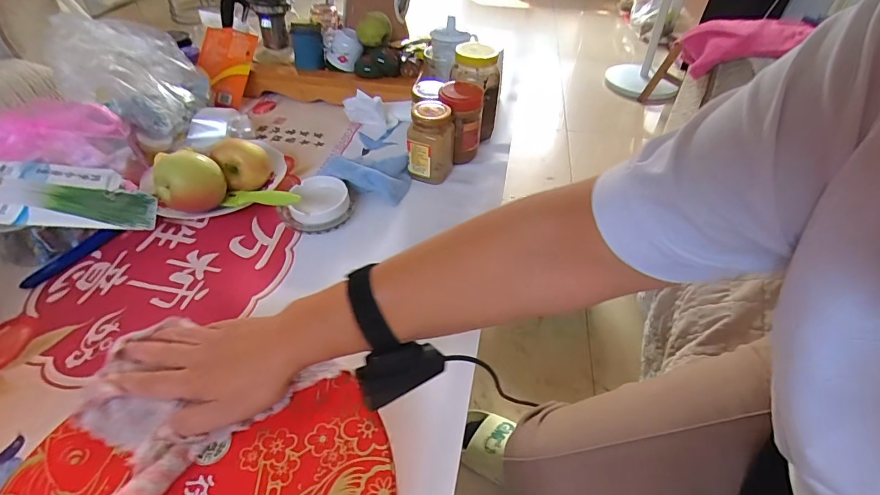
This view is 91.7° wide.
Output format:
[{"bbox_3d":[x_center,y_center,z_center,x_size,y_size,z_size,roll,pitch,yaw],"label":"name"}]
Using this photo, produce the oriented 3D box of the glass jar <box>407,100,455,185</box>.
[{"bbox_3d":[-0.014,-0.162,0.662,0.068,0.112,0.068,1,45,-1],"label":"glass jar"}]

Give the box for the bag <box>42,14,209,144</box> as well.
[{"bbox_3d":[-0.487,-0.274,0.669,0.179,0.121,0.165,4,45,2],"label":"bag"}]

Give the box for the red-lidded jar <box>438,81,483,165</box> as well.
[{"bbox_3d":[0.033,-0.205,0.705,0.066,0.115,0.073,3,45,1],"label":"red-lidded jar"}]

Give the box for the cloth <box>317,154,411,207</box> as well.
[{"bbox_3d":[-0.107,-0.117,0.663,0.117,0.064,0.092,11,45,9],"label":"cloth"}]

